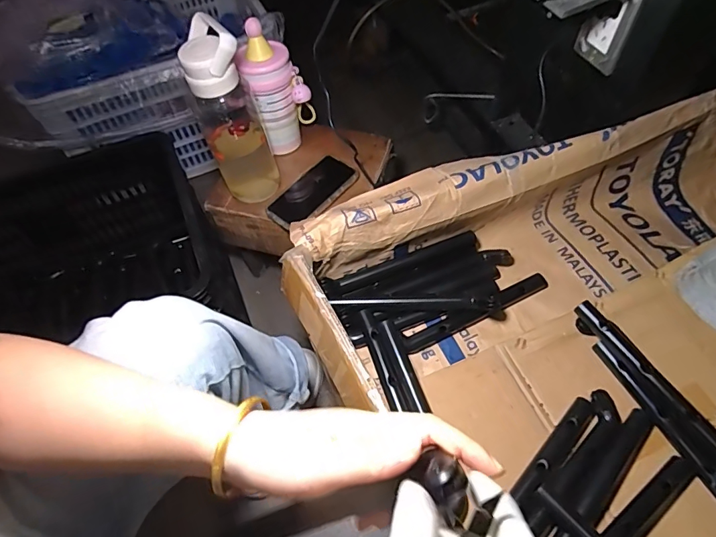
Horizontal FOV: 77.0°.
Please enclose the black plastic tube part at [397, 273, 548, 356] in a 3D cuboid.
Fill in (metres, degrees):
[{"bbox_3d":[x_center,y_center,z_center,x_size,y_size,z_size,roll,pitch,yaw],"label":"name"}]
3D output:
[{"bbox_3d":[0.167,0.062,0.639,0.229,0.026,0.029,-22,60,-9],"label":"black plastic tube part"}]

